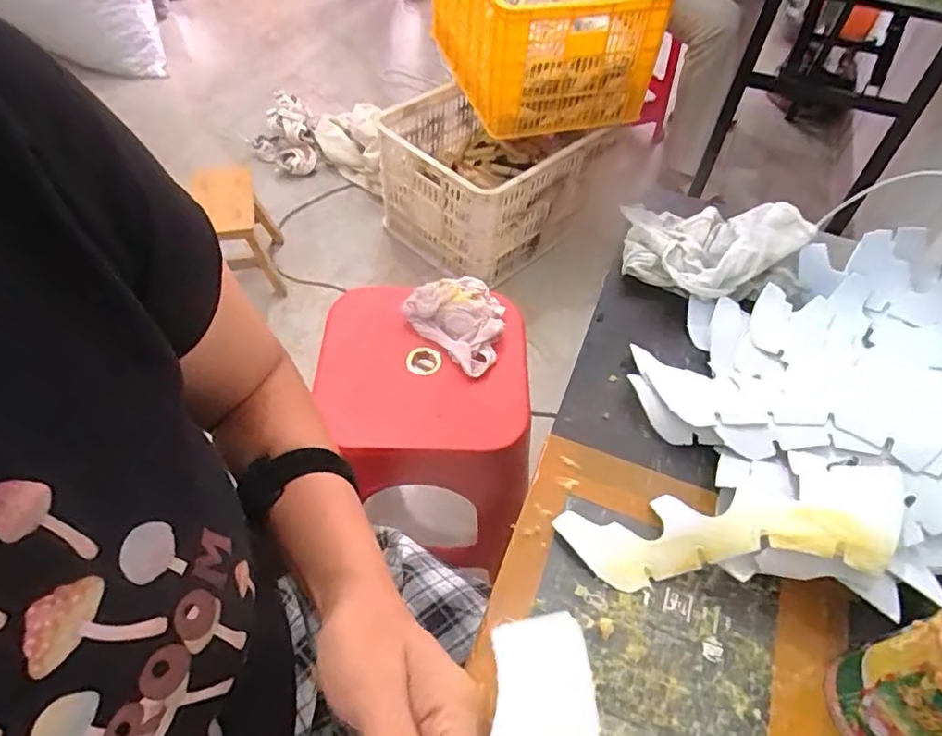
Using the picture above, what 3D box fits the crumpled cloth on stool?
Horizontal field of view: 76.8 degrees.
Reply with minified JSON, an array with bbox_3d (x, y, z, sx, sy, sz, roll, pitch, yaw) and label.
[{"bbox_3d":[-0.012,-0.076,0.841,0.153,0.044,0.117,35,58,21],"label":"crumpled cloth on stool"}]

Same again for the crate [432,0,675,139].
[{"bbox_3d":[0.154,-0.884,1.476,0.413,0.272,0.627,-12,54,-13],"label":"crate"}]

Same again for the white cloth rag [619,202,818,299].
[{"bbox_3d":[0.214,-0.114,0.536,0.153,0.059,0.126,18,54,9],"label":"white cloth rag"}]

